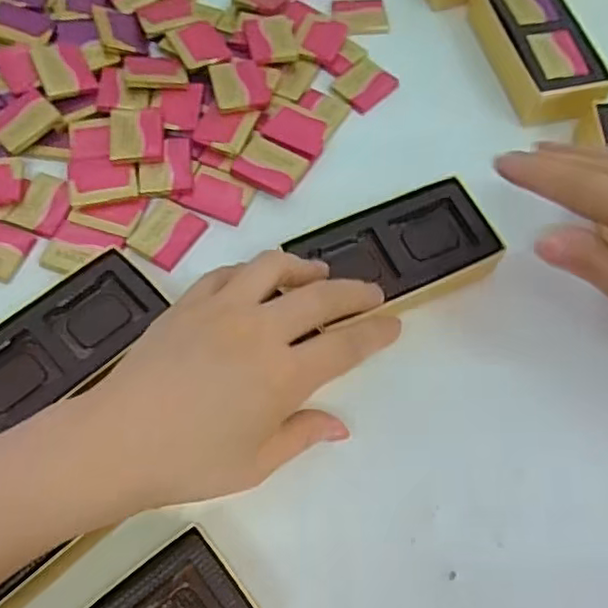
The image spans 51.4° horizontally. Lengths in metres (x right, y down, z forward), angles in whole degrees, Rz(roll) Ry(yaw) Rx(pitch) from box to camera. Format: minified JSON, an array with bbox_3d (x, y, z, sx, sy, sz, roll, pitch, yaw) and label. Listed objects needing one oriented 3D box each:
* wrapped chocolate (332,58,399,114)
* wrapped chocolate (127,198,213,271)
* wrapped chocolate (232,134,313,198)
[{"bbox_3d":[0.043,-0.151,0.435,0.033,0.004,0.042,37,67,15],"label":"wrapped chocolate"},{"bbox_3d":[-0.082,-0.043,0.372,0.036,0.004,0.040,28,66,11],"label":"wrapped chocolate"},{"bbox_3d":[-0.022,-0.085,0.395,0.040,0.006,0.033,27,65,11],"label":"wrapped chocolate"}]

